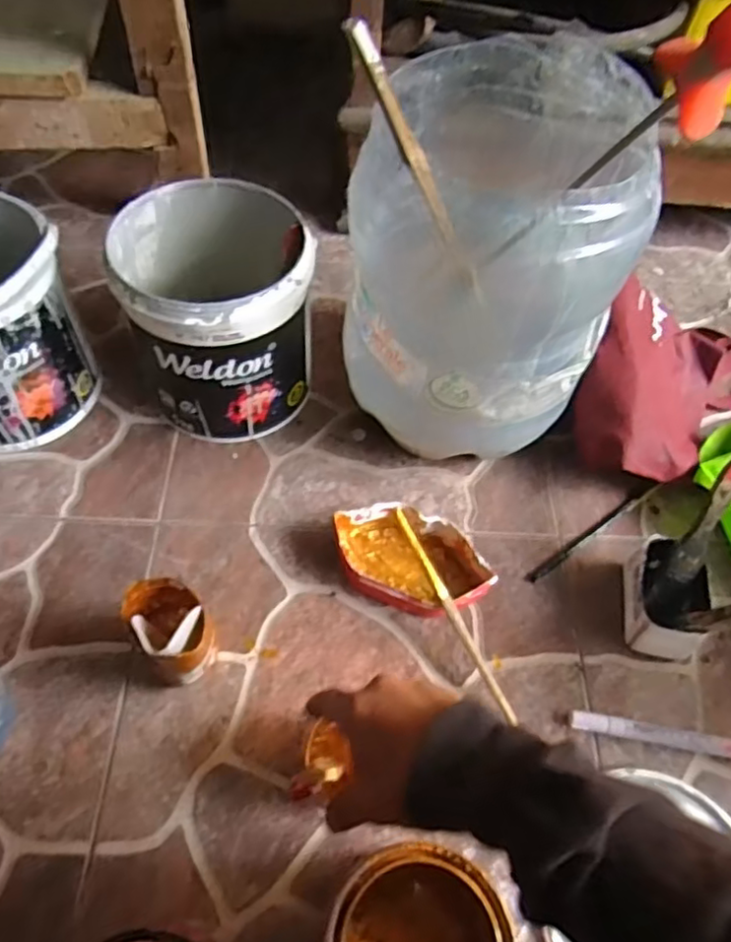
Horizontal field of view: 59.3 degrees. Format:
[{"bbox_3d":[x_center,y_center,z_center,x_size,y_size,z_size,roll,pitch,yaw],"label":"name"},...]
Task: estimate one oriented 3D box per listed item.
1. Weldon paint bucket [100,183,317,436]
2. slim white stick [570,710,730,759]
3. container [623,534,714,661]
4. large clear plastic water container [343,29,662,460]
[{"bbox_3d":[-0.145,-0.153,0.655,0.167,0.190,0.179,2,55,-3],"label":"Weldon paint bucket"},{"bbox_3d":[0.246,0.222,0.542,0.143,0.017,0.016,9,55,2],"label":"slim white stick"},{"bbox_3d":[0.275,0.119,0.578,0.063,0.065,0.090,11,55,3],"label":"container"},{"bbox_3d":[0.116,-0.193,0.589,0.236,0.271,0.250,27,60,16],"label":"large clear plastic water container"}]

